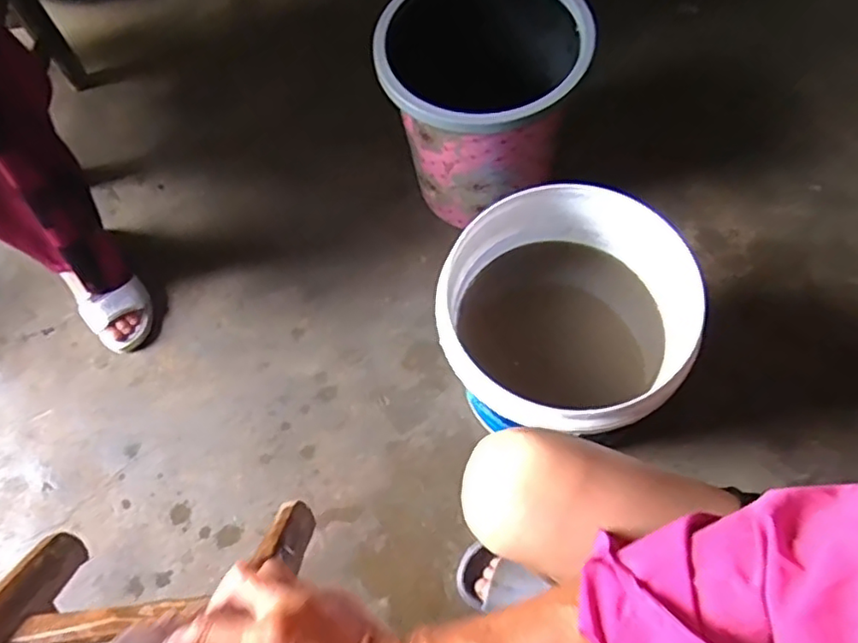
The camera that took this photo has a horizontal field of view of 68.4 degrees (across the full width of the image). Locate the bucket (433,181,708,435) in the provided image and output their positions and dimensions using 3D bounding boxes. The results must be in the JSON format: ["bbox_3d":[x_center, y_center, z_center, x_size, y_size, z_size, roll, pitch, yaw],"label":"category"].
[{"bbox_3d":[0.149,0.027,0.761,0.265,0.279,0.260,-1,65,2],"label":"bucket"}]

